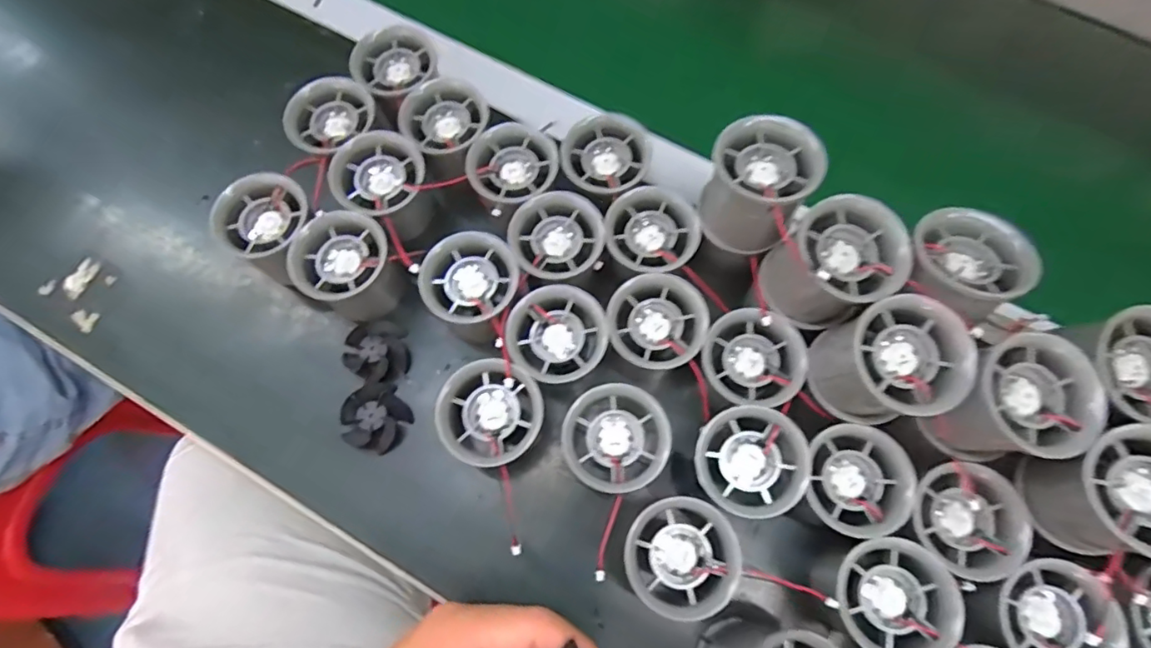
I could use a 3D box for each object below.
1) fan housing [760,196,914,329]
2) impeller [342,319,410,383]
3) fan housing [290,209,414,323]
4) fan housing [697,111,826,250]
[{"bbox_3d":[0.135,-0.030,0.296,0.055,0.057,0.053,0,71,0],"label":"fan housing"},{"bbox_3d":[-0.126,0.019,0.363,0.039,0.023,0.039,0,71,0],"label":"impeller"},{"bbox_3d":[-0.142,-0.034,0.354,0.053,0.051,0.055,0,71,0],"label":"fan housing"},{"bbox_3d":[0.100,-0.076,0.310,0.054,0.058,0.050,0,71,0],"label":"fan housing"}]

